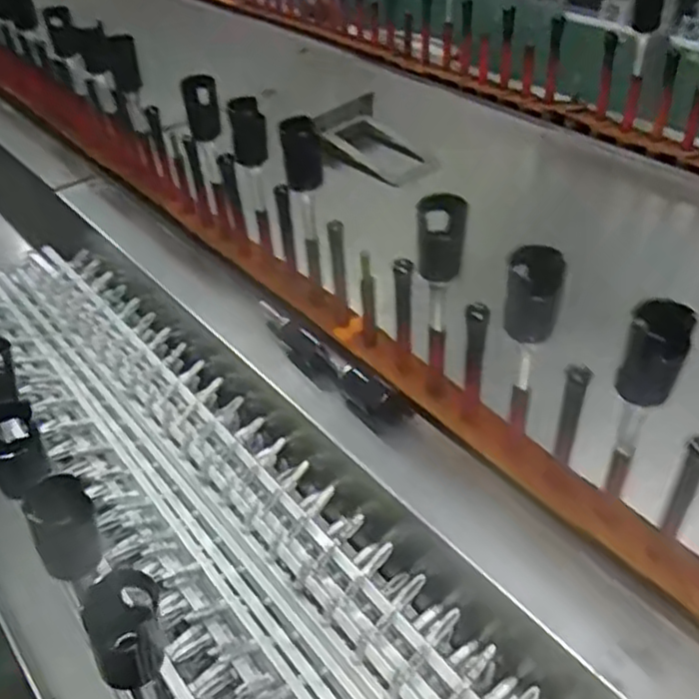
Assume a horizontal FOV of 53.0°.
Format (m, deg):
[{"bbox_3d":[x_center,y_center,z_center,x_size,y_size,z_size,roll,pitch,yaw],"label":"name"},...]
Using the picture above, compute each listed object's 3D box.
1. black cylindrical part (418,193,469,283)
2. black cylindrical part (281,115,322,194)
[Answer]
[{"bbox_3d":[0.082,-0.099,0.621,0.040,0.064,0.043,0,43,0],"label":"black cylindrical part"},{"bbox_3d":[-0.051,-0.204,0.742,0.040,0.085,0.030,-5,43,-4],"label":"black cylindrical part"}]

